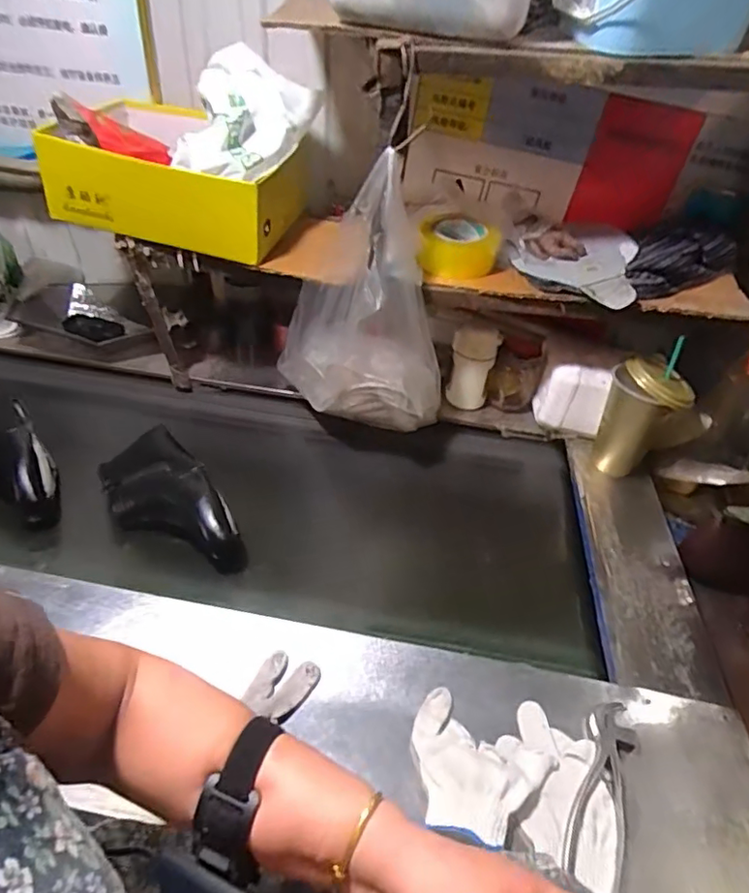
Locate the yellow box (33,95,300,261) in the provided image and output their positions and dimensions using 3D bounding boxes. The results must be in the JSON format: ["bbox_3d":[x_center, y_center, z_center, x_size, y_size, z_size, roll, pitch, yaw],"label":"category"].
[{"bbox_3d":[-0.295,-0.402,0.893,0.331,0.120,0.253,13,40,8],"label":"yellow box"}]

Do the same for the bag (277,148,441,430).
[{"bbox_3d":[-0.012,-0.214,0.874,0.263,0.337,0.150,34,47,29],"label":"bag"}]

